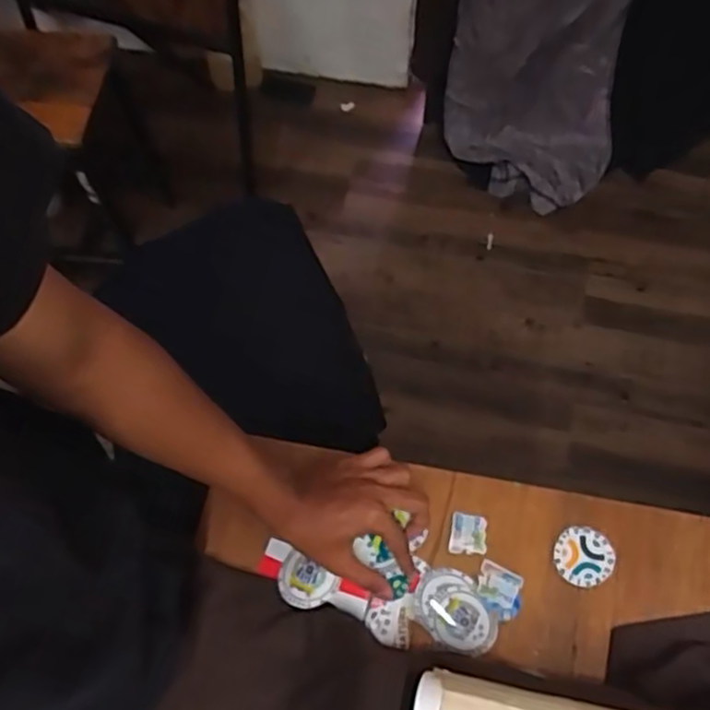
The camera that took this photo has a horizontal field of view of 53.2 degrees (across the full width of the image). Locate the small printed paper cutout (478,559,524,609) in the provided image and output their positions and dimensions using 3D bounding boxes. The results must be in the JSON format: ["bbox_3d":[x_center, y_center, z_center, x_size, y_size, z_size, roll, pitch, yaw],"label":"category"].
[{"bbox_3d":[0.138,0.222,0.685,0.040,0.006,0.034,26,69,12],"label":"small printed paper cutout"}]

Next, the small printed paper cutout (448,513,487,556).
[{"bbox_3d":[0.113,0.179,0.707,0.035,0.005,0.039,7,66,4],"label":"small printed paper cutout"}]

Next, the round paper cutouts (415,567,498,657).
[{"bbox_3d":[0.095,0.243,0.670,0.061,0.007,0.082,-35,70,-14],"label":"round paper cutouts"}]

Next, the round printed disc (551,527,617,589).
[{"bbox_3d":[0.225,0.198,0.693,0.057,0.004,0.053,0,66,1],"label":"round printed disc"}]

